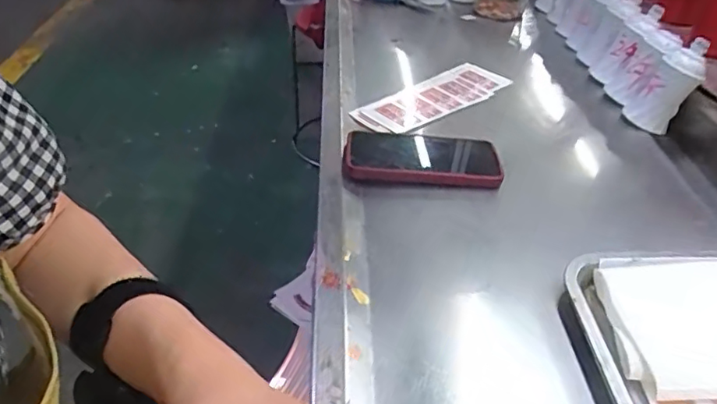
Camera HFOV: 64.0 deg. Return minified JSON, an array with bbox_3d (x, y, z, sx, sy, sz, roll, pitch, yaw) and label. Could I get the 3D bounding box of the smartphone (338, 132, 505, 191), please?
[{"bbox_3d":[0.068,-0.049,0.627,0.165,0.019,0.092,0,38,-2],"label":"smartphone"}]

